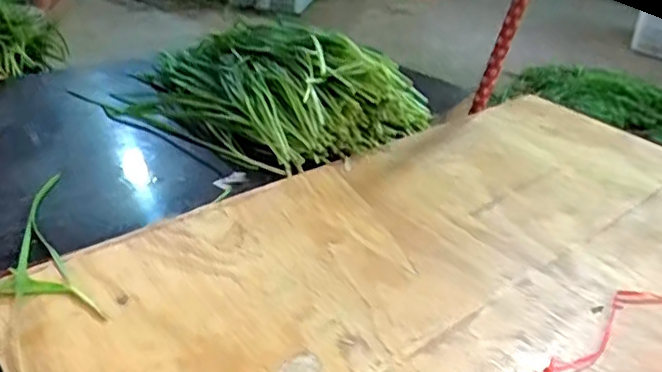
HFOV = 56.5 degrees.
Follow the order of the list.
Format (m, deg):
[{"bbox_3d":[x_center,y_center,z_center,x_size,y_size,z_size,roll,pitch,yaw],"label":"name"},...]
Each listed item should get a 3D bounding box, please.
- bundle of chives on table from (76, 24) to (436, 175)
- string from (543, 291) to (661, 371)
[{"bbox_3d":[-0.127,-0.176,0.924,0.490,0.131,0.260,21,34,27],"label":"bundle of chives on table"},{"bbox_3d":[0.287,0.127,0.592,0.312,0.009,0.054,-11,36,-29],"label":"string"}]

